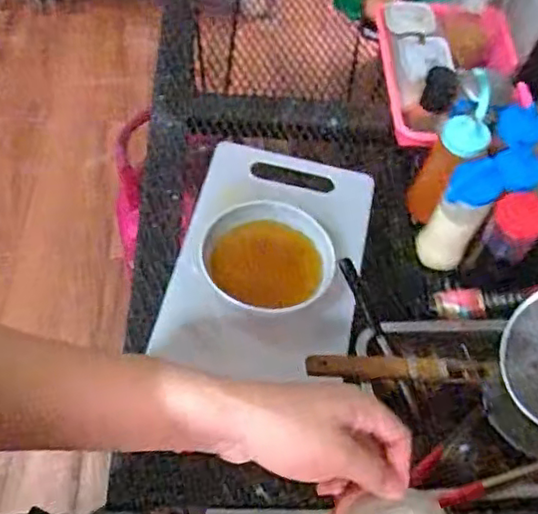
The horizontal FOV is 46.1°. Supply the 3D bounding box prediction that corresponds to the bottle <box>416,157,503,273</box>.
[{"bbox_3d":[0.245,-0.051,0.820,0.064,0.168,0.054,32,61,14],"label":"bottle"}]

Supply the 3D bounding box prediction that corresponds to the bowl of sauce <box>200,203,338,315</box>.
[{"bbox_3d":[0.001,-0.002,0.847,0.166,0.061,0.147,33,61,15],"label":"bowl of sauce"}]

